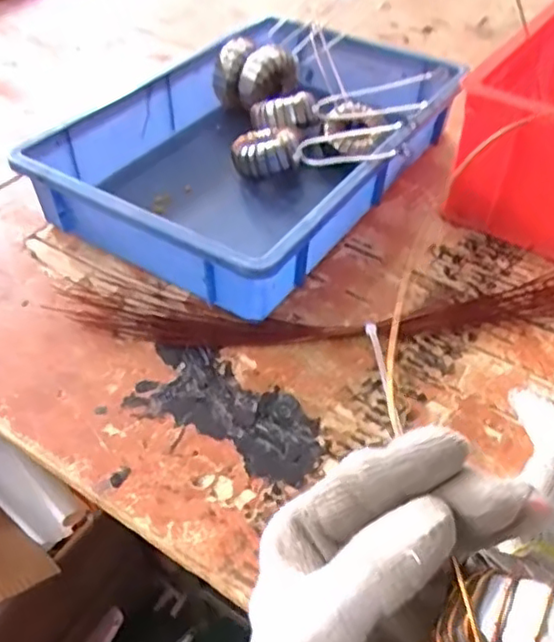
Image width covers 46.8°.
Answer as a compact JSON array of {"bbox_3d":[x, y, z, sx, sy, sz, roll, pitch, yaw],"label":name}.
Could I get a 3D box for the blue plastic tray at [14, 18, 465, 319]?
[{"bbox_3d":[-0.019,-0.187,0.681,0.295,0.092,0.422,27,51,23],"label":"blue plastic tray"}]

